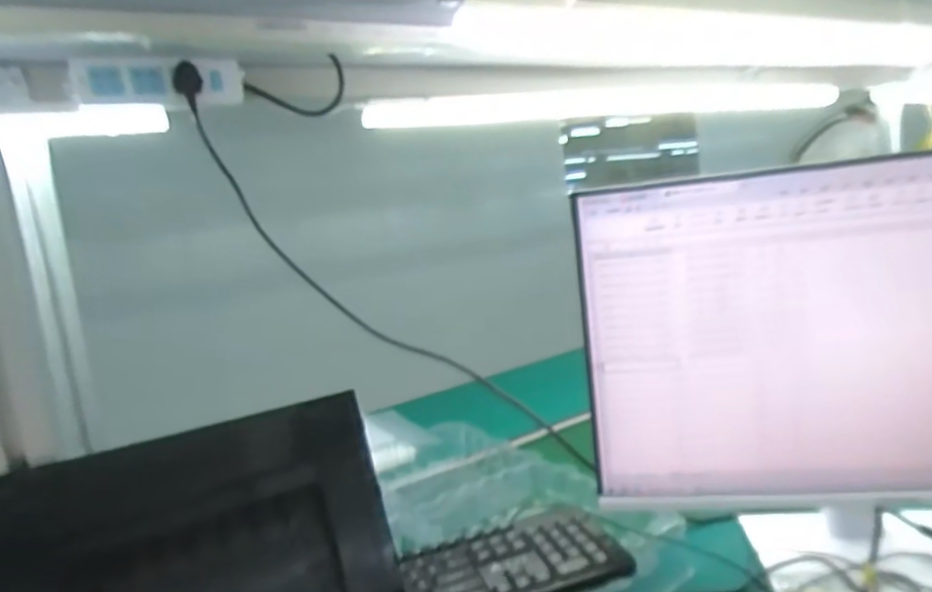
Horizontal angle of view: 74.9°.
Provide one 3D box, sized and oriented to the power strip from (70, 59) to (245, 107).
[{"bbox_3d":[-0.374,-0.261,0.751,0.193,0.052,0.035,-12,8,-33],"label":"power strip"}]

